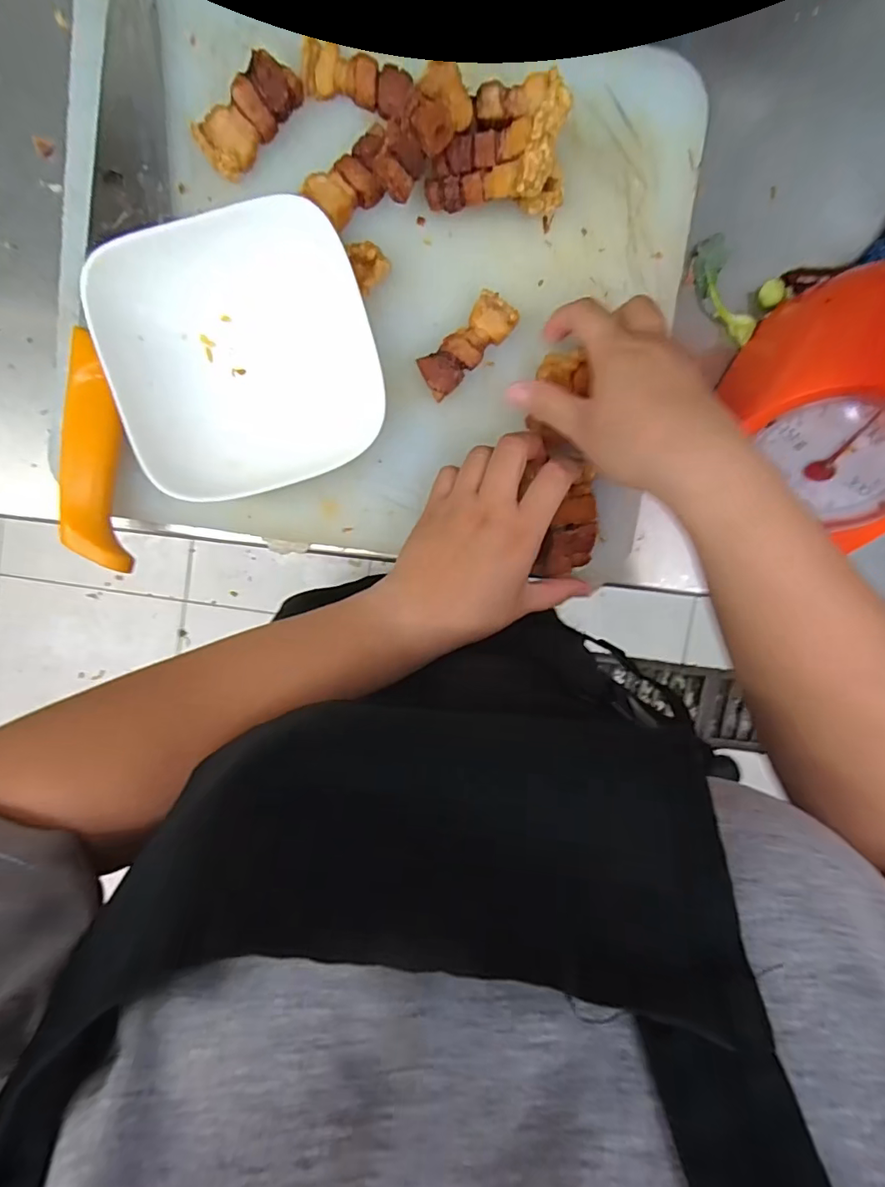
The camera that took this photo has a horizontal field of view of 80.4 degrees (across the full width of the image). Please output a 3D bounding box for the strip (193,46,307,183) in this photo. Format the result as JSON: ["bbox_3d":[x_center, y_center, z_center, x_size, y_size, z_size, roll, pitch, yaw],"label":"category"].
[{"bbox_3d":[-0.115,-0.281,0.308,0.030,0.014,0.067,37,92,-8],"label":"strip"}]

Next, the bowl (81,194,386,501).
[{"bbox_3d":[-0.120,-0.144,0.313,0.149,0.042,0.153,-17,97,-3],"label":"bowl"}]

